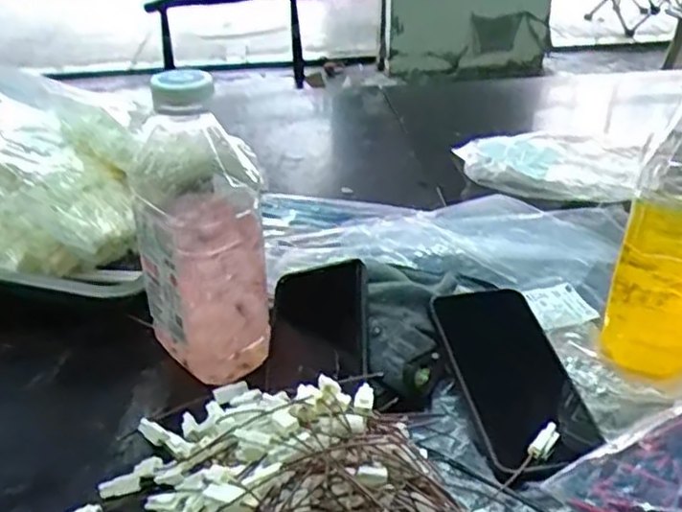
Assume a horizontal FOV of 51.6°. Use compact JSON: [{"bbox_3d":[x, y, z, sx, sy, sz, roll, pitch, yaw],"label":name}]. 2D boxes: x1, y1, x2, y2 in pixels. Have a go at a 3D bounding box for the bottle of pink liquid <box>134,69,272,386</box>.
[{"bbox_3d":[-0.101,-0.014,0.503,0.067,0.213,0.081,-25,39,-33],"label":"bottle of pink liquid"}]

